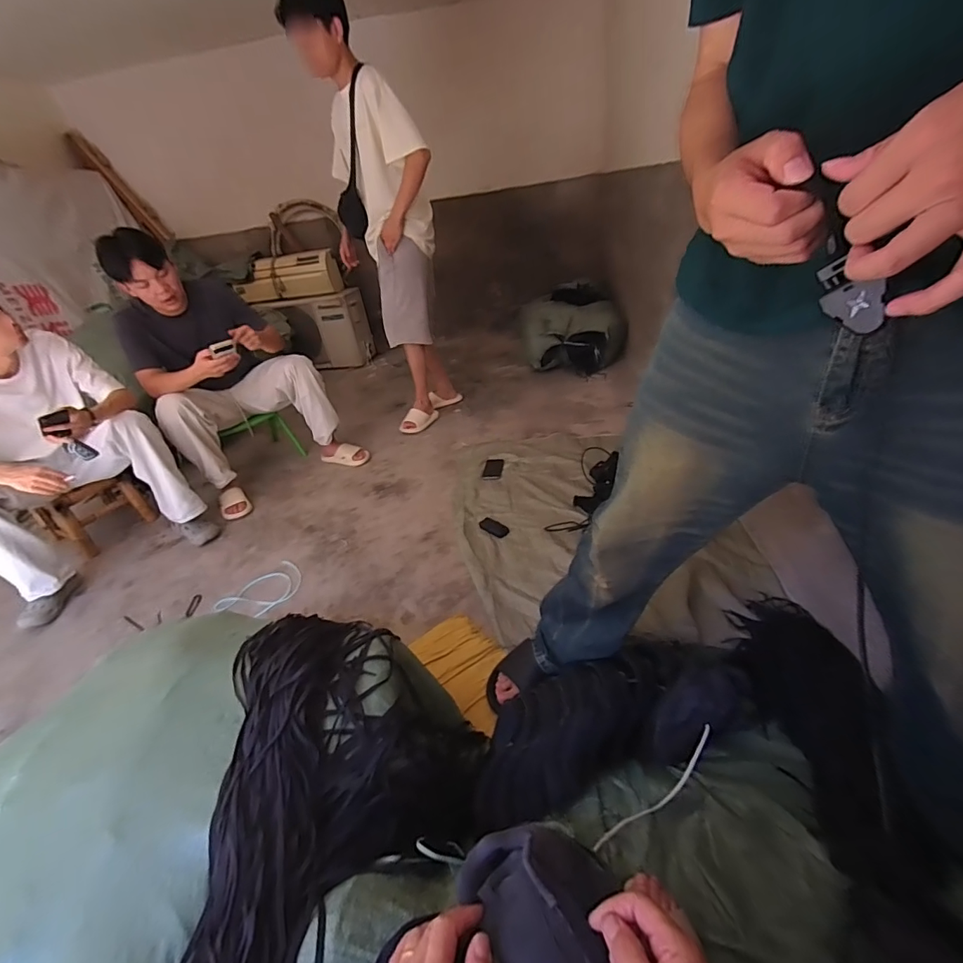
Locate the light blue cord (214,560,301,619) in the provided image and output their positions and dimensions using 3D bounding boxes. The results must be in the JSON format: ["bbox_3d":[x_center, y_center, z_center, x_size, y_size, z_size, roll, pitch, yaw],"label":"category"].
[{"bbox_3d":[-0.700,0.358,1.448,0.187,0.013,0.259,21,39,38],"label":"light blue cord"}]

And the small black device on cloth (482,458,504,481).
[{"bbox_3d":[0.050,-0.052,1.931,0.082,0.010,0.158,-1,33,12],"label":"small black device on cloth"}]

